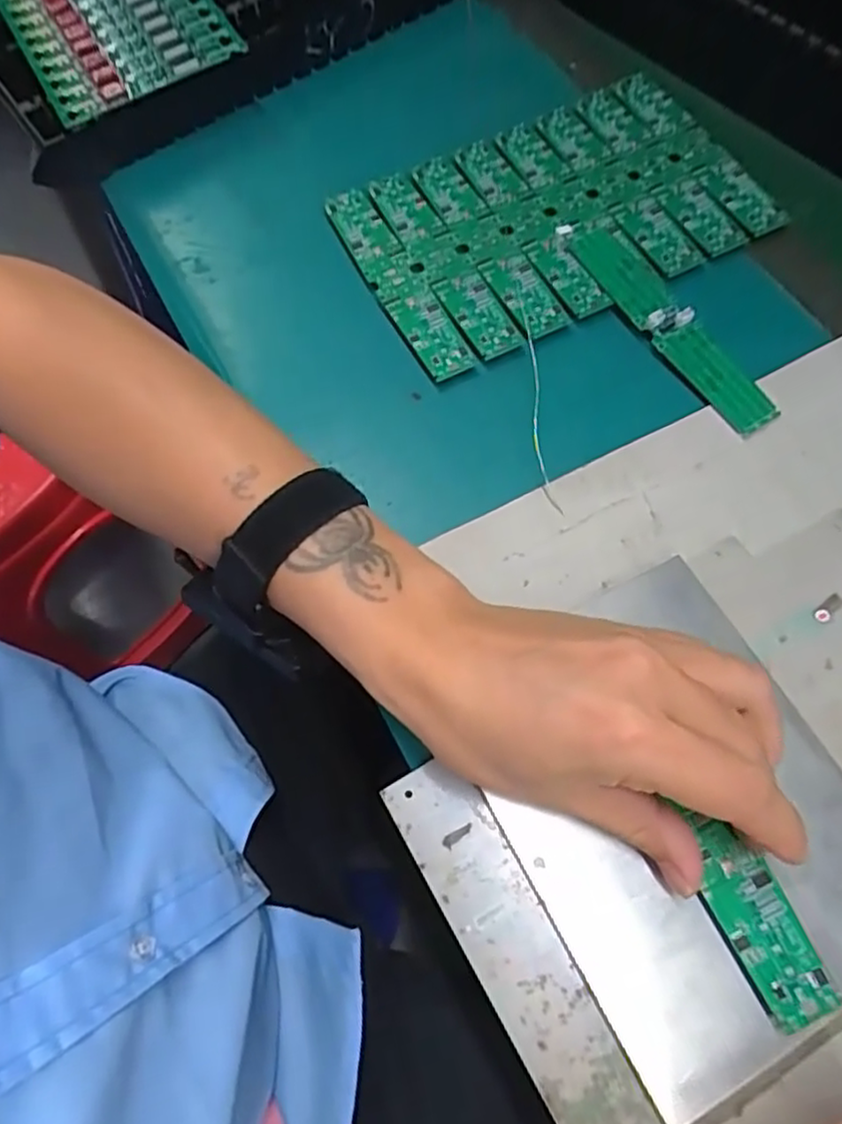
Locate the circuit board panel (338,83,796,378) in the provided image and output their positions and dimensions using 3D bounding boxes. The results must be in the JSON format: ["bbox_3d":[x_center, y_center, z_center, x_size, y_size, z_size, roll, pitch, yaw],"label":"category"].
[{"bbox_3d":[0.074,-0.200,0.397,0.222,0.006,0.137,-27,69,-8],"label":"circuit board panel"}]

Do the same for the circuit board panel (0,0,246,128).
[{"bbox_3d":[-0.196,-0.347,0.430,0.117,0.018,0.150,-29,72,-8],"label":"circuit board panel"}]

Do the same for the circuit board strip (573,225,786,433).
[{"bbox_3d":[0.131,-0.128,0.363,0.026,0.007,0.146,-31,70,-10],"label":"circuit board strip"}]

